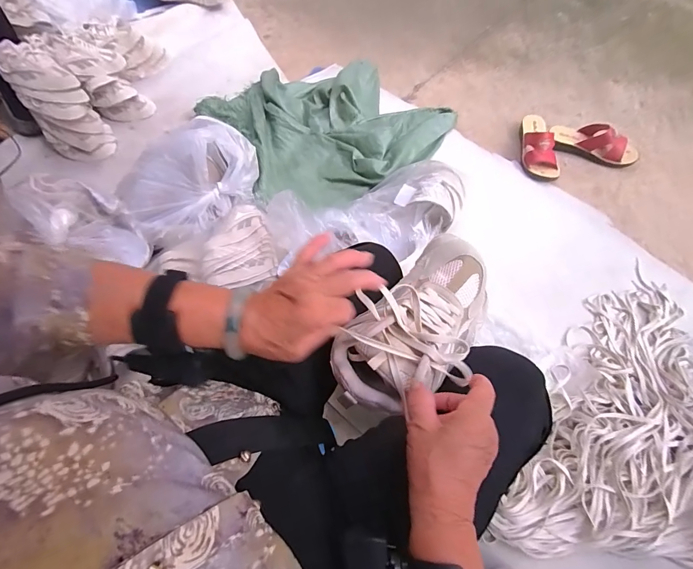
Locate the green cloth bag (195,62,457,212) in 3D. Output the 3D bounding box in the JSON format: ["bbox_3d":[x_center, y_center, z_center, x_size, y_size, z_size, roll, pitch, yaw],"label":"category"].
[{"bbox_3d":[-0.086,-0.516,1.124,0.617,0.072,0.656,-37,68,-14],"label":"green cloth bag"}]

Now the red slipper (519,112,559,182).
[{"bbox_3d":[0.544,-0.402,1.007,0.089,0.072,0.229,3,66,7],"label":"red slipper"}]

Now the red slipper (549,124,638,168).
[{"bbox_3d":[0.694,-0.400,0.997,0.234,0.072,0.084,28,71,17],"label":"red slipper"}]

